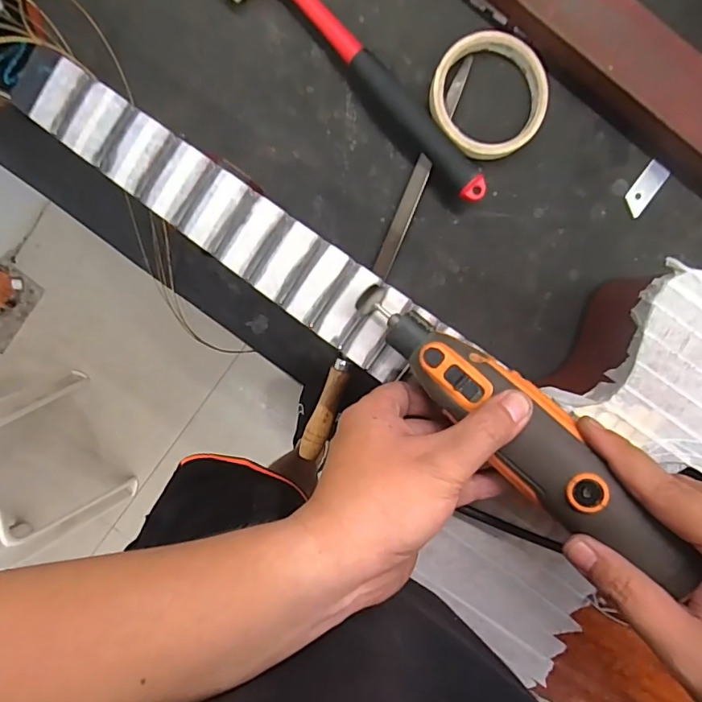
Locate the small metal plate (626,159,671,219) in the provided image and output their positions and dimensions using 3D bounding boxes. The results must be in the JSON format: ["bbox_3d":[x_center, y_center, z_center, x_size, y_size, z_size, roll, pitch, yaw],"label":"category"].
[{"bbox_3d":[0.239,-0.132,0.396,0.017,0.004,0.045,35,98,-3],"label":"small metal plate"}]

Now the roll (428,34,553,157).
[{"bbox_3d":[0.107,-0.197,0.380,0.089,0.018,0.091,0,98,2],"label":"roll"}]

